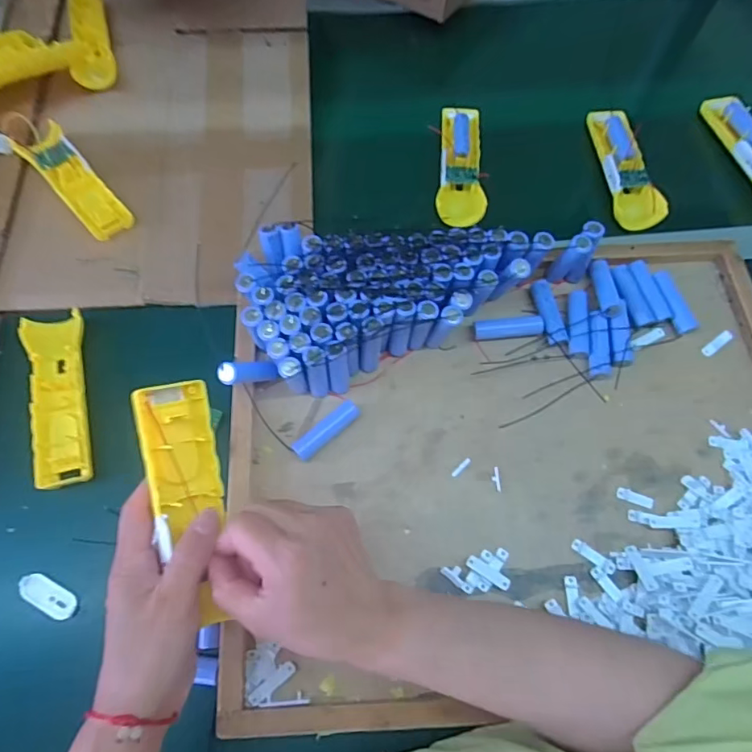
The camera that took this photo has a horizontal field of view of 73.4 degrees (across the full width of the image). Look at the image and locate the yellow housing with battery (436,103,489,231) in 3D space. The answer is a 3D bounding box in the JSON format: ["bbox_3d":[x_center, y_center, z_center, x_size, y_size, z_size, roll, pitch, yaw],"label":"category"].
[{"bbox_3d":[0.097,-0.239,0.566,0.051,0.030,0.148,6,69,1],"label":"yellow housing with battery"}]

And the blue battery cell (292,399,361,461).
[{"bbox_3d":[-0.043,0.046,0.441,0.067,0.016,0.019,-40,75,-15],"label":"blue battery cell"}]

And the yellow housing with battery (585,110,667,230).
[{"bbox_3d":[0.277,-0.235,0.557,0.053,0.022,0.157,-2,70,-2],"label":"yellow housing with battery"}]

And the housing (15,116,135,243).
[{"bbox_3d":[-0.313,-0.203,0.525,0.046,0.022,0.148,-41,76,-15],"label":"housing"}]

